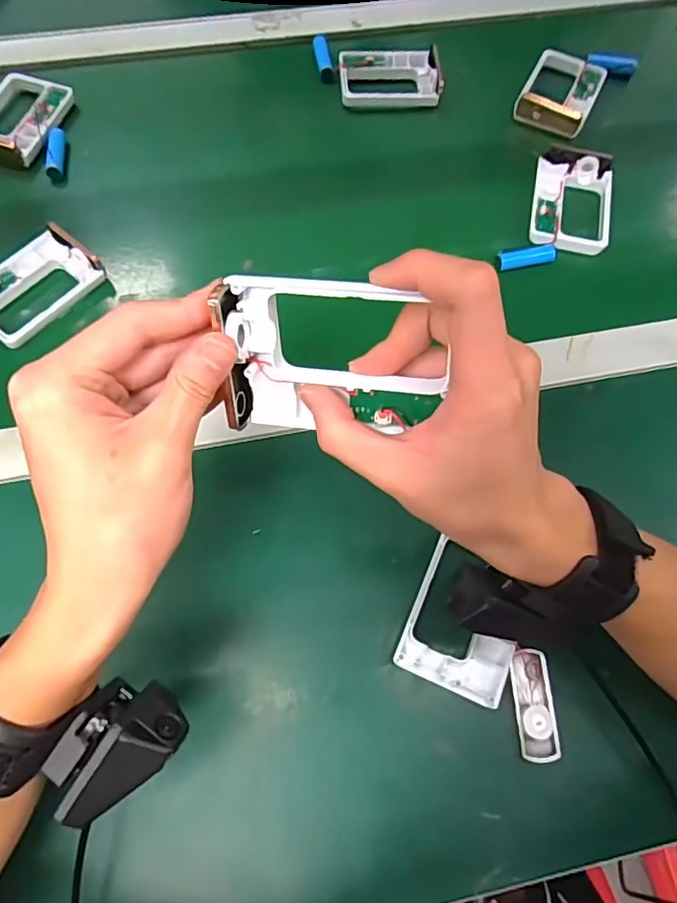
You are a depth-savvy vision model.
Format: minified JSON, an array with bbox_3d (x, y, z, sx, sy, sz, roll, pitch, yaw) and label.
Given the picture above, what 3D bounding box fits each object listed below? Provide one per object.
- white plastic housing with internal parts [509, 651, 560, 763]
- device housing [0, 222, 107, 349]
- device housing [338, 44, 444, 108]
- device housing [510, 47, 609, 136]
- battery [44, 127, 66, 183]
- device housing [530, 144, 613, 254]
[{"bbox_3d":[0.121,0.155,0.343,0.024,0.005,0.063,-4,67,0],"label":"white plastic housing with internal parts"},{"bbox_3d":[-0.247,-0.134,0.449,0.069,0.023,0.099,37,73,16],"label":"device housing"},{"bbox_3d":[0.051,-0.378,0.561,0.099,0.016,0.073,-5,67,-1],"label":"device housing"},{"bbox_3d":[0.222,-0.361,0.558,0.070,0.017,0.107,25,70,12],"label":"device housing"},{"bbox_3d":[-0.258,-0.274,0.512,0.015,0.013,0.059,-7,67,-1],"label":"battery"},{"bbox_3d":[0.212,-0.230,0.500,0.070,0.015,0.114,11,68,7],"label":"device housing"}]

